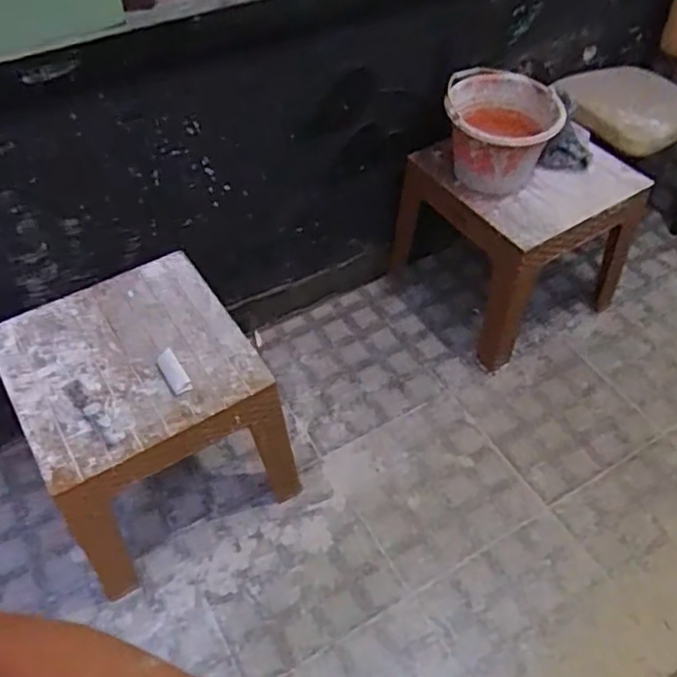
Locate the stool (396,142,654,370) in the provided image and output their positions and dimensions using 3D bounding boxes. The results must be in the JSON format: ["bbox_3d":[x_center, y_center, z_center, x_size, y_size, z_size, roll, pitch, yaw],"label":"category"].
[{"bbox_3d":[0.468,-0.291,1.790,0.449,0.437,0.454,-24,54,-20],"label":"stool"}]

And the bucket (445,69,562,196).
[{"bbox_3d":[0.386,-0.502,1.580,0.250,0.189,0.250,1,50,-1],"label":"bucket"}]

